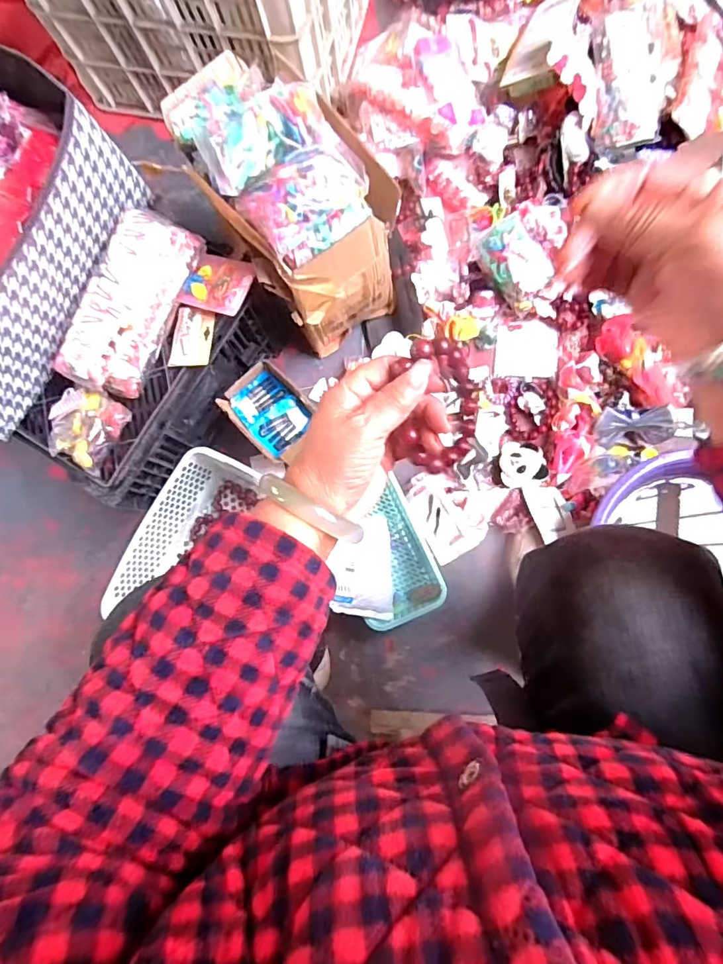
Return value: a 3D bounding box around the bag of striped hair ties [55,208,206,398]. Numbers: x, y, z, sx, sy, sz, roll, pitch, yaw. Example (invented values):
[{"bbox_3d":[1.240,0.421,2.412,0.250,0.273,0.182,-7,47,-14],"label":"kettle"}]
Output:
[{"bbox_3d":[-0.292,-0.227,0.629,0.093,0.061,0.238,25,85,8],"label":"bag of striped hair ties"}]

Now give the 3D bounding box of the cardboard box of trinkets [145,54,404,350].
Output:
[{"bbox_3d":[-0.117,-0.388,0.703,0.195,0.315,0.333,-44,80,-2],"label":"cardboard box of trinkets"}]

